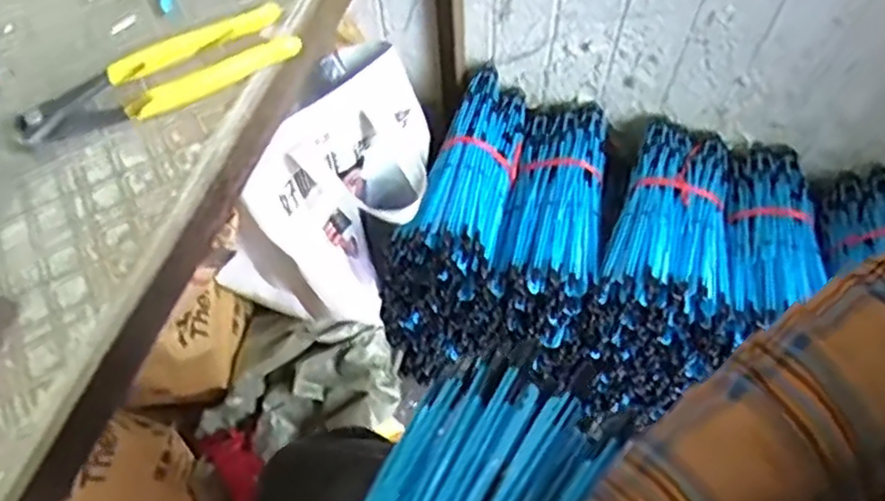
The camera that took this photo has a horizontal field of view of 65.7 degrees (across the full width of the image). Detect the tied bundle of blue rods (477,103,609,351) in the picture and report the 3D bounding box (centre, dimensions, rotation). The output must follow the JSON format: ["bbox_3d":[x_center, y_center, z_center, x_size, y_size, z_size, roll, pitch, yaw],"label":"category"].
[{"bbox_3d":[0.146,-0.057,0.872,0.122,0.132,0.318,14,61,9],"label":"tied bundle of blue rods"}]

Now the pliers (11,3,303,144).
[{"bbox_3d":[-0.168,-0.105,0.408,0.163,0.015,0.046,-27,62,-14],"label":"pliers"}]

